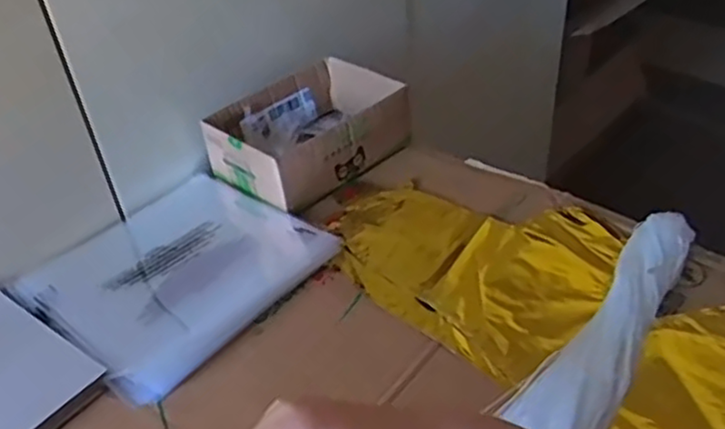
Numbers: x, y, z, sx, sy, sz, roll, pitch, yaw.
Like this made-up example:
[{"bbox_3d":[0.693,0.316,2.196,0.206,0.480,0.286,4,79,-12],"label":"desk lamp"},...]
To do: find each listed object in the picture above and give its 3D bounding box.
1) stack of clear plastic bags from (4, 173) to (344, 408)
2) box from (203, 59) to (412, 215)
[{"bbox_3d":[-0.168,0.043,0.617,0.213,0.017,0.224,27,48,33],"label":"stack of clear plastic bags"},{"bbox_3d":[-0.055,-0.087,0.719,0.144,0.065,0.188,29,49,35],"label":"box"}]

